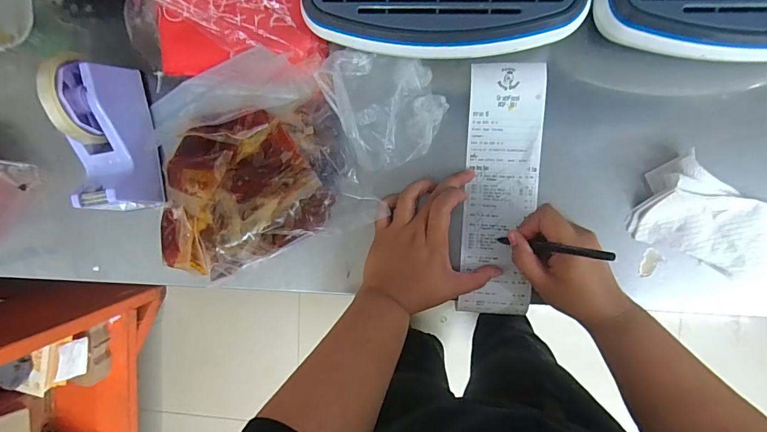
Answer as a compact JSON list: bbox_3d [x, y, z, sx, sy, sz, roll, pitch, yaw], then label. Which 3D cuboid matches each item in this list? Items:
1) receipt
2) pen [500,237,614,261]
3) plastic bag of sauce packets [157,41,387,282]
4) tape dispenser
[{"bbox_3d":[0.130,-0.027,0.447,0.076,0.006,0.275,3,95,8],"label":"receipt"},{"bbox_3d":[0.155,0.030,0.389,0.013,0.137,0.008,-3,94,-23],"label":"pen"},{"bbox_3d":[-0.163,-0.058,0.453,0.254,0.064,0.225,-20,91,8],"label":"plastic bag of sauce packets"},{"bbox_3d":[-0.315,-0.090,0.448,0.061,0.098,0.168,-10,92,7],"label":"tape dispenser"}]

